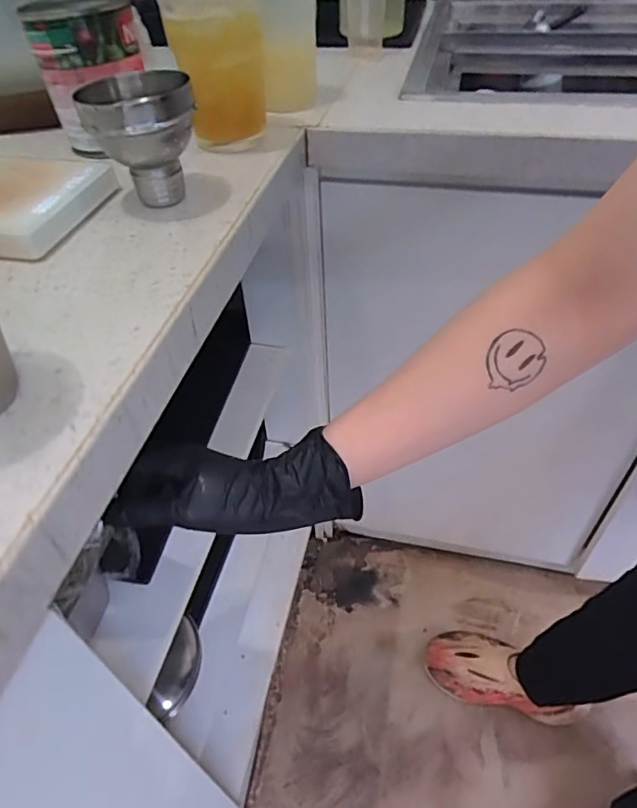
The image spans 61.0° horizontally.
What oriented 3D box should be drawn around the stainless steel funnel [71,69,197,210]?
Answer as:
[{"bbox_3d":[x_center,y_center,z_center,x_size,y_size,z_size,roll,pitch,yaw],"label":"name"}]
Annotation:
[{"bbox_3d":[-0.135,-0.207,0.425,0.078,0.081,0.091,-9,46,-6],"label":"stainless steel funnel"}]

